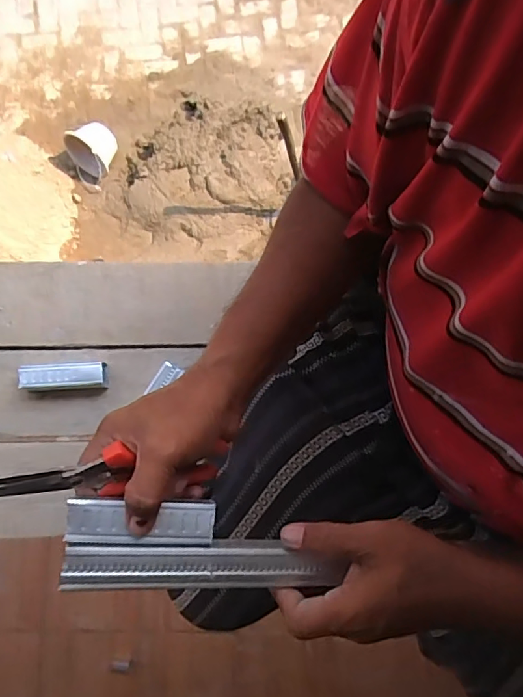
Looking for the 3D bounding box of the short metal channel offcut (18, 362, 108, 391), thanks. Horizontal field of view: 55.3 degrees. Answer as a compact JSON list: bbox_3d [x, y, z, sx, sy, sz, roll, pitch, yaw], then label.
[{"bbox_3d":[-0.248,0.035,0.627,0.102,0.026,0.030,-3,82,-1],"label":"short metal channel offcut"}]

